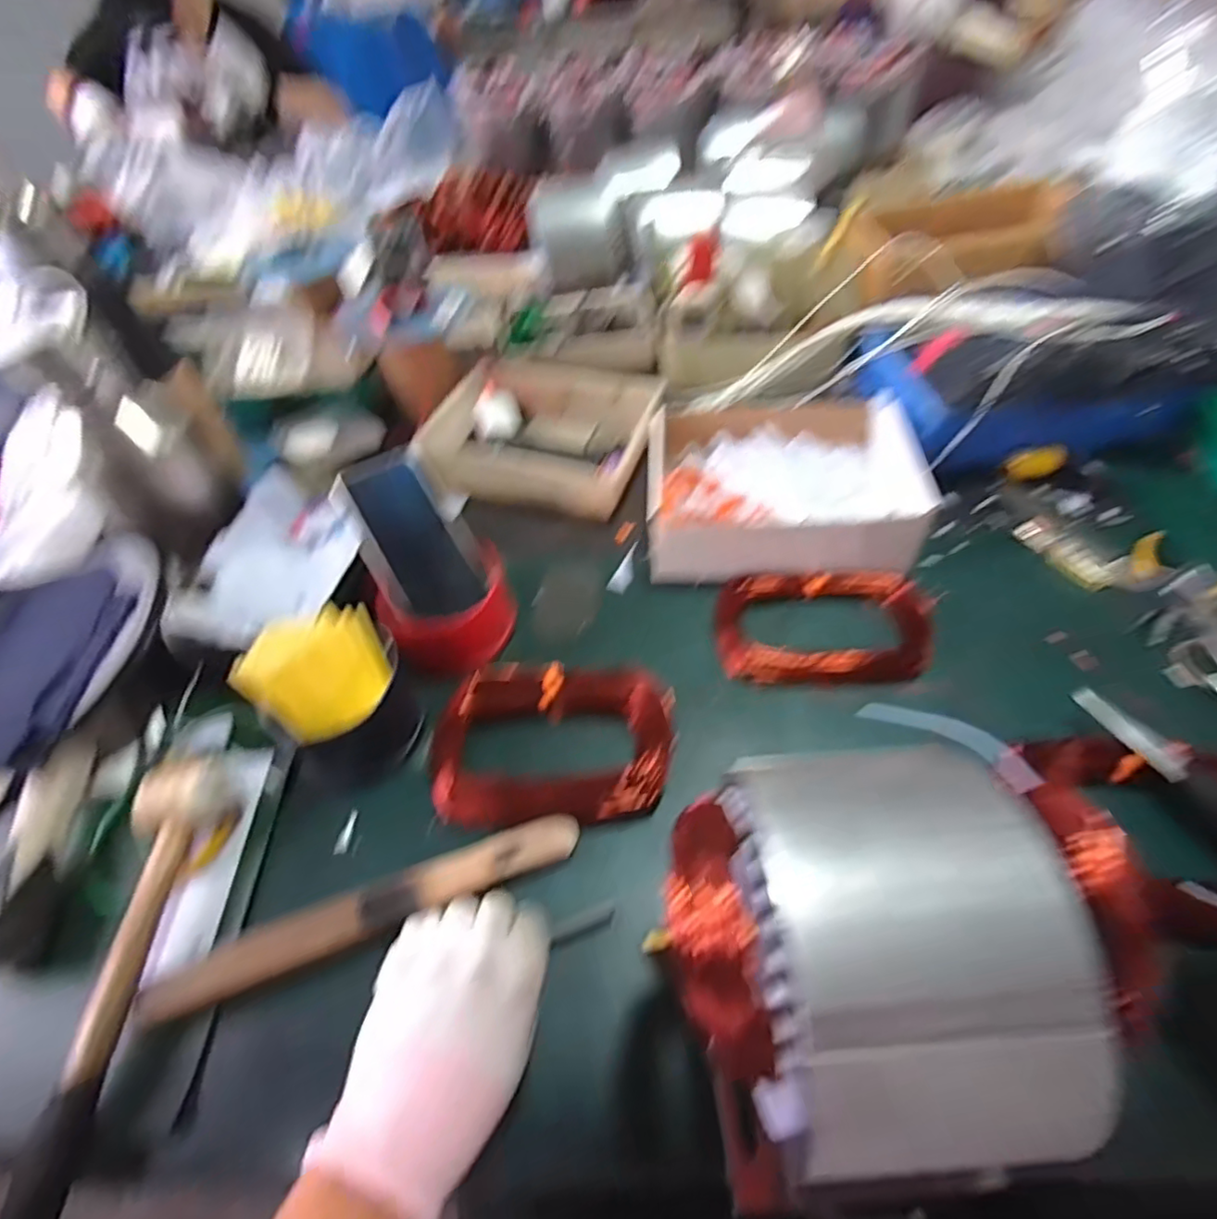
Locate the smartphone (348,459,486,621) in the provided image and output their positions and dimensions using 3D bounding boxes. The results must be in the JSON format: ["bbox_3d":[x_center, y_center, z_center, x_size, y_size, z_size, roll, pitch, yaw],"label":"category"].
[{"bbox_3d":[-0.165,-0.058,0.525,0.060,0.005,0.137,-29,90,-31],"label":"smartphone"}]

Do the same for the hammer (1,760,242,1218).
[{"bbox_3d":[-0.294,0.221,0.374,0.063,0.048,0.257,-7,51,0],"label":"hammer"}]

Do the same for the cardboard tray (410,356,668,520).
[{"bbox_3d":[-0.067,-0.221,0.721,0.241,0.066,0.241,11,54,14],"label":"cardboard tray"}]

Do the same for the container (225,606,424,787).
[{"bbox_3d":[-0.206,0.064,0.464,0.104,0.088,0.102,-35,57,-21],"label":"container"}]

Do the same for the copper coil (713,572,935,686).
[{"bbox_3d":[0.181,0.010,0.516,0.178,0.034,0.108,1,52,6],"label":"copper coil"}]

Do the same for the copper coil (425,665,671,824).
[{"bbox_3d":[-0.042,0.099,0.462,0.182,0.036,0.124,-5,51,1],"label":"copper coil"}]

